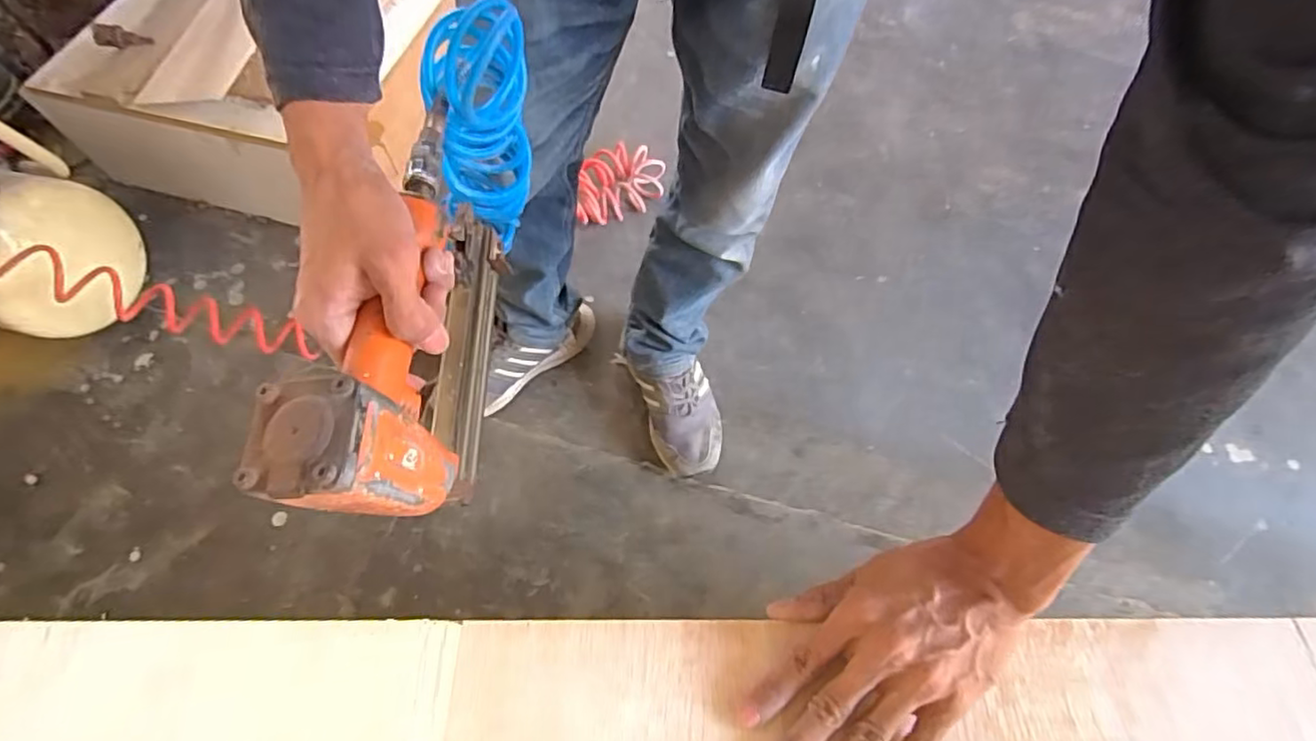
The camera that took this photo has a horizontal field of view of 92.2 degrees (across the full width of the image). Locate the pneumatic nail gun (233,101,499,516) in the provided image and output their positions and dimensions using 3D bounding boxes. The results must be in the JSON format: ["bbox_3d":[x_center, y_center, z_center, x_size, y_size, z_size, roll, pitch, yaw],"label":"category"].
[{"bbox_3d":[-0.146,-0.018,0.398,0.065,0.140,0.244,7,61,6],"label":"pneumatic nail gun"}]

